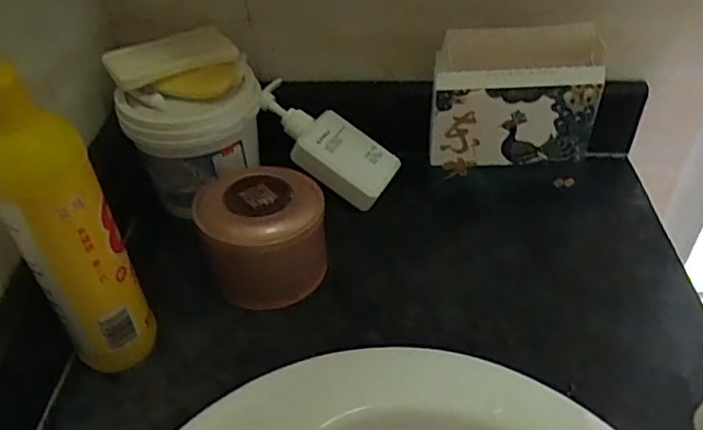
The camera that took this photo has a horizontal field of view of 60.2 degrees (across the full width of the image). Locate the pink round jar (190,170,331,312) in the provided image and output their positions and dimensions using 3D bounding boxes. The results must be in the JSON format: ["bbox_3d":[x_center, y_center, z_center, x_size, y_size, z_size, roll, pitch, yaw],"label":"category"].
[{"bbox_3d":[-0.070,0.020,0.498,0.099,0.084,0.099,-13,42,-11],"label":"pink round jar"}]

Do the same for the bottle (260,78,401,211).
[{"bbox_3d":[-0.027,-0.073,0.587,0.151,0.028,0.069,39,52,7],"label":"bottle"}]

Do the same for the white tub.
[{"bbox_3d":[-0.144,-0.090,0.559,0.122,0.142,0.111,-14,42,-12],"label":"white tub"}]

